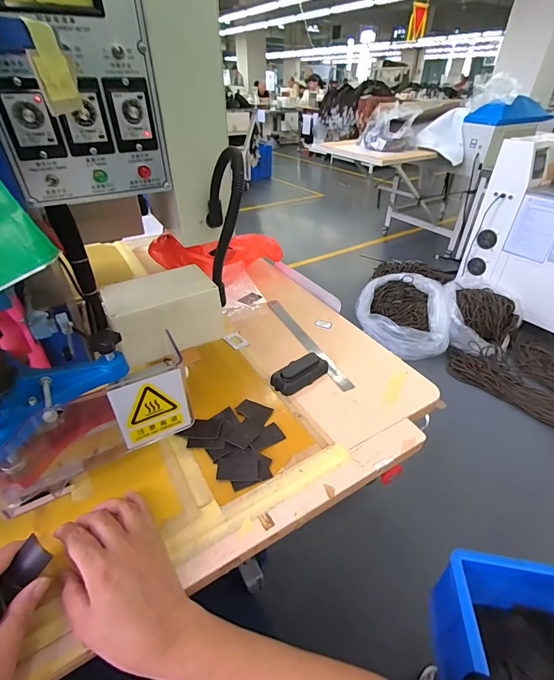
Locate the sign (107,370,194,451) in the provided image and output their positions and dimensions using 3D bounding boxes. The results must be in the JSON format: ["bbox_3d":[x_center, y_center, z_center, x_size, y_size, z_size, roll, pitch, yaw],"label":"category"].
[{"bbox_3d":[-0.146,0.083,0.412,0.081,0.093,0.006,-23,43,-28],"label":"sign"}]

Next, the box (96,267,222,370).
[{"bbox_3d":[-0.177,-0.044,0.534,0.166,0.092,0.109,-21,42,-26],"label":"box"}]

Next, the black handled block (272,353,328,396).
[{"bbox_3d":[0.042,0.058,0.613,0.106,0.023,0.046,-27,45,-33],"label":"black handled block"}]

